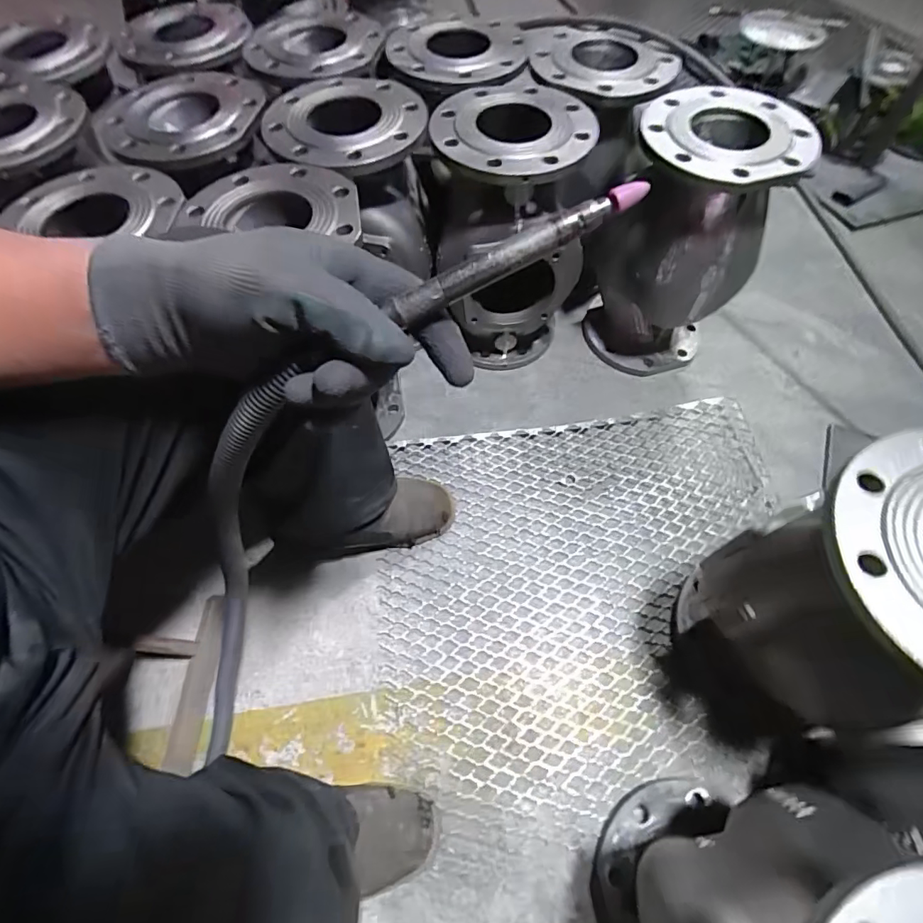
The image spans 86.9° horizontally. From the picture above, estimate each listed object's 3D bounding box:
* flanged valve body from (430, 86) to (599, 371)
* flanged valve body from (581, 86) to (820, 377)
[{"bbox_3d":[0.069,-0.338,0.780,0.209,0.374,0.198,-7,63,-1],"label":"flanged valve body"},{"bbox_3d":[0.327,-0.324,0.761,0.222,0.370,0.197,23,66,13],"label":"flanged valve body"}]

